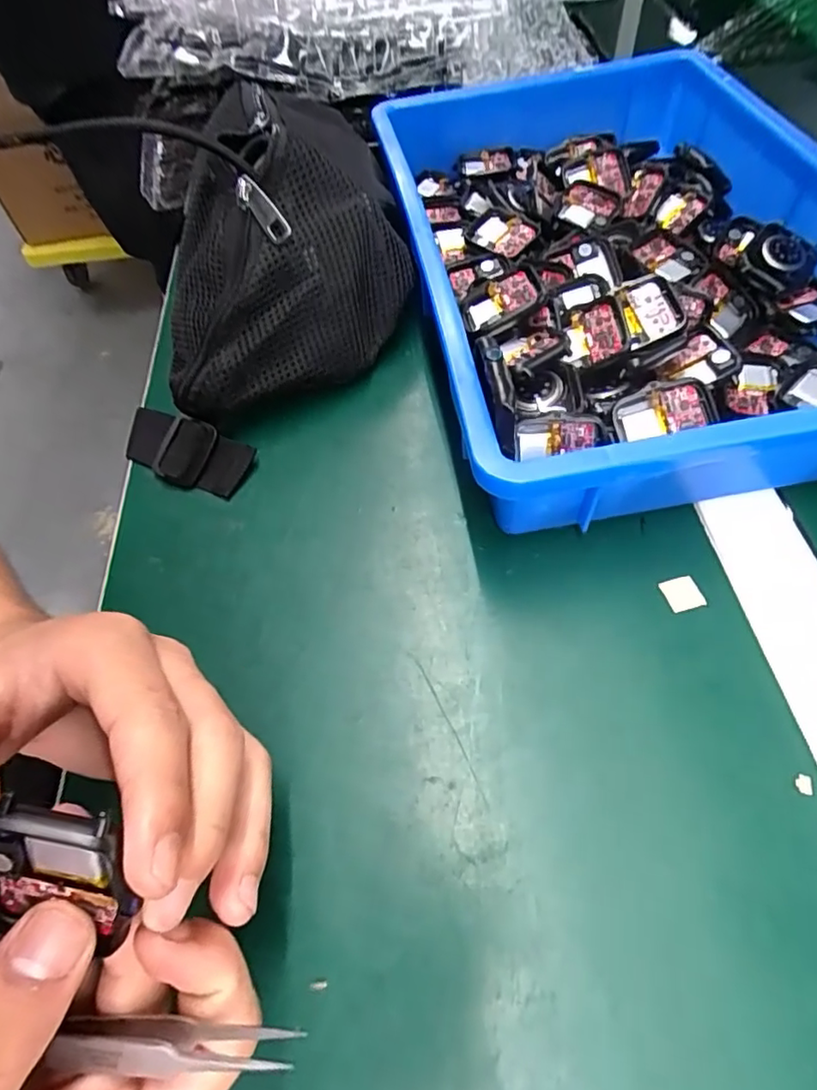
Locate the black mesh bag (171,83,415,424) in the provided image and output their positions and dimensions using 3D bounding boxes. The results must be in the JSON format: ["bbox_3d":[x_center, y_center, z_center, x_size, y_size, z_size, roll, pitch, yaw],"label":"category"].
[{"bbox_3d":[-0.082,-0.153,0.320,0.107,0.119,0.158,35,66,24],"label":"black mesh bag"}]

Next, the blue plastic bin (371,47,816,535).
[{"bbox_3d":[0.126,-0.181,0.348,0.249,0.068,0.370,-10,57,-2],"label":"blue plastic bin"}]

